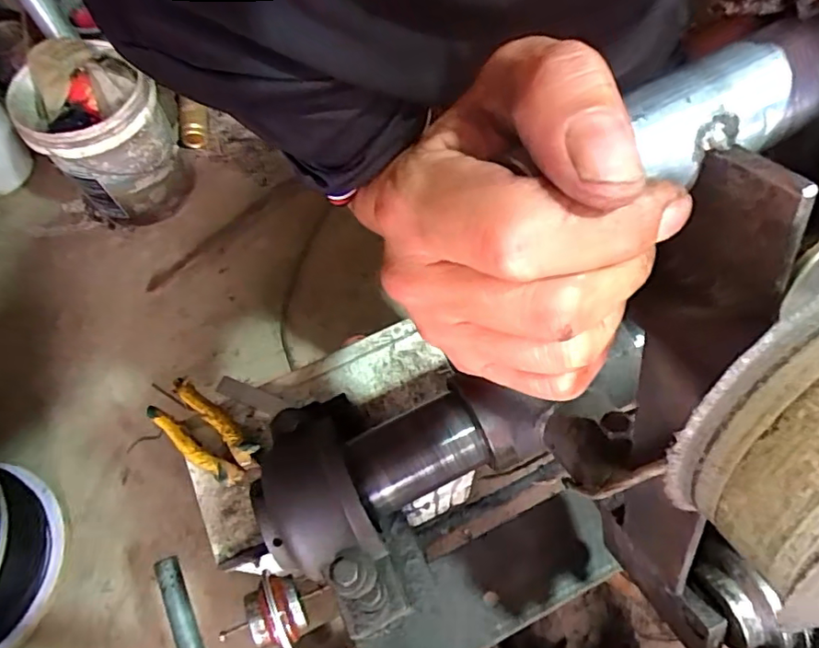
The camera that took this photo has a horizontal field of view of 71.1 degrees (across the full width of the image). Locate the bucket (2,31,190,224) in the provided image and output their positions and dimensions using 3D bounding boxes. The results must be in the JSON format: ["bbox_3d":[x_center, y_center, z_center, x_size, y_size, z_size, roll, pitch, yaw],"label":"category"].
[{"bbox_3d":[-0.717,-0.440,1.379,0.267,0.355,0.322,-38,68,-14],"label":"bucket"}]

